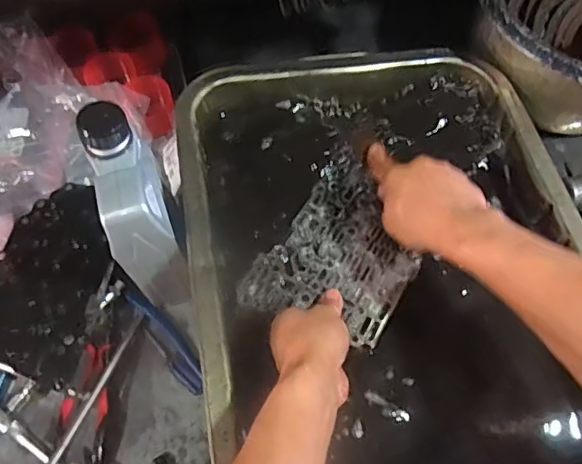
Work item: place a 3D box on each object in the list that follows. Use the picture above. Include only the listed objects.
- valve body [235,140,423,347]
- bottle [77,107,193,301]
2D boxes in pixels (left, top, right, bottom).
[{"bbox_3d":[0.058,0.018,0.574,0.135,0.025,0.198,30,69,13],"label":"valve body"},{"bbox_3d":[-0.143,-0.011,0.547,0.058,0.214,0.125,-16,66,-10],"label":"bottle"}]

